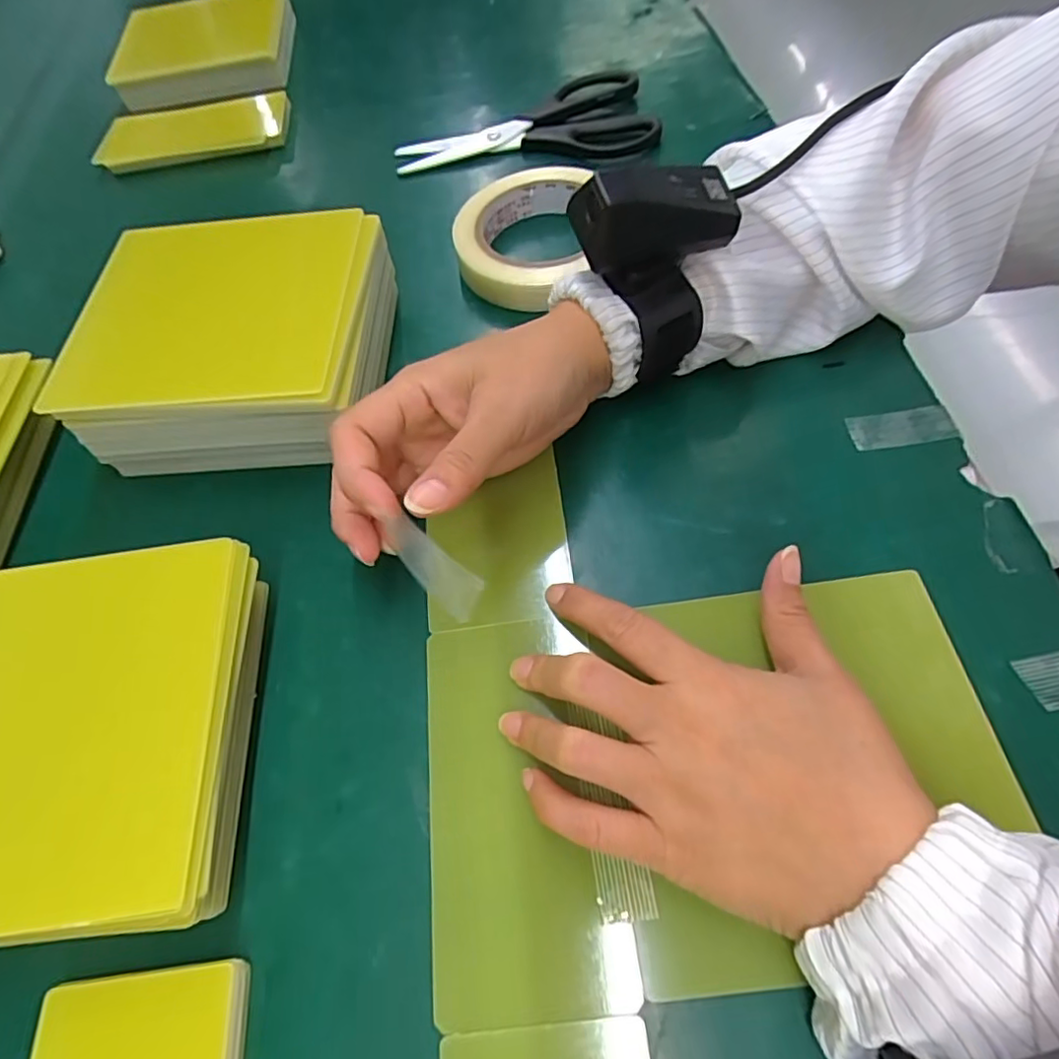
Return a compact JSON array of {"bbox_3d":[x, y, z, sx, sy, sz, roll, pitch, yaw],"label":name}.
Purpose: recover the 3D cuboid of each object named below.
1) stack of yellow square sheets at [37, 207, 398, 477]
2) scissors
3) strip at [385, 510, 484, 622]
[{"bbox_3d":[-0.157,-0.104,0.328,0.158,0.057,0.136,-3,61,3],"label":"stack of yellow square sheets"},{"bbox_3d":[-0.004,-0.307,0.461,0.187,0.014,0.100,-4,60,3],"label":"scissors"},{"bbox_3d":[-0.037,0.015,0.234,0.044,0.004,0.018,44,56,-13],"label":"strip"}]

